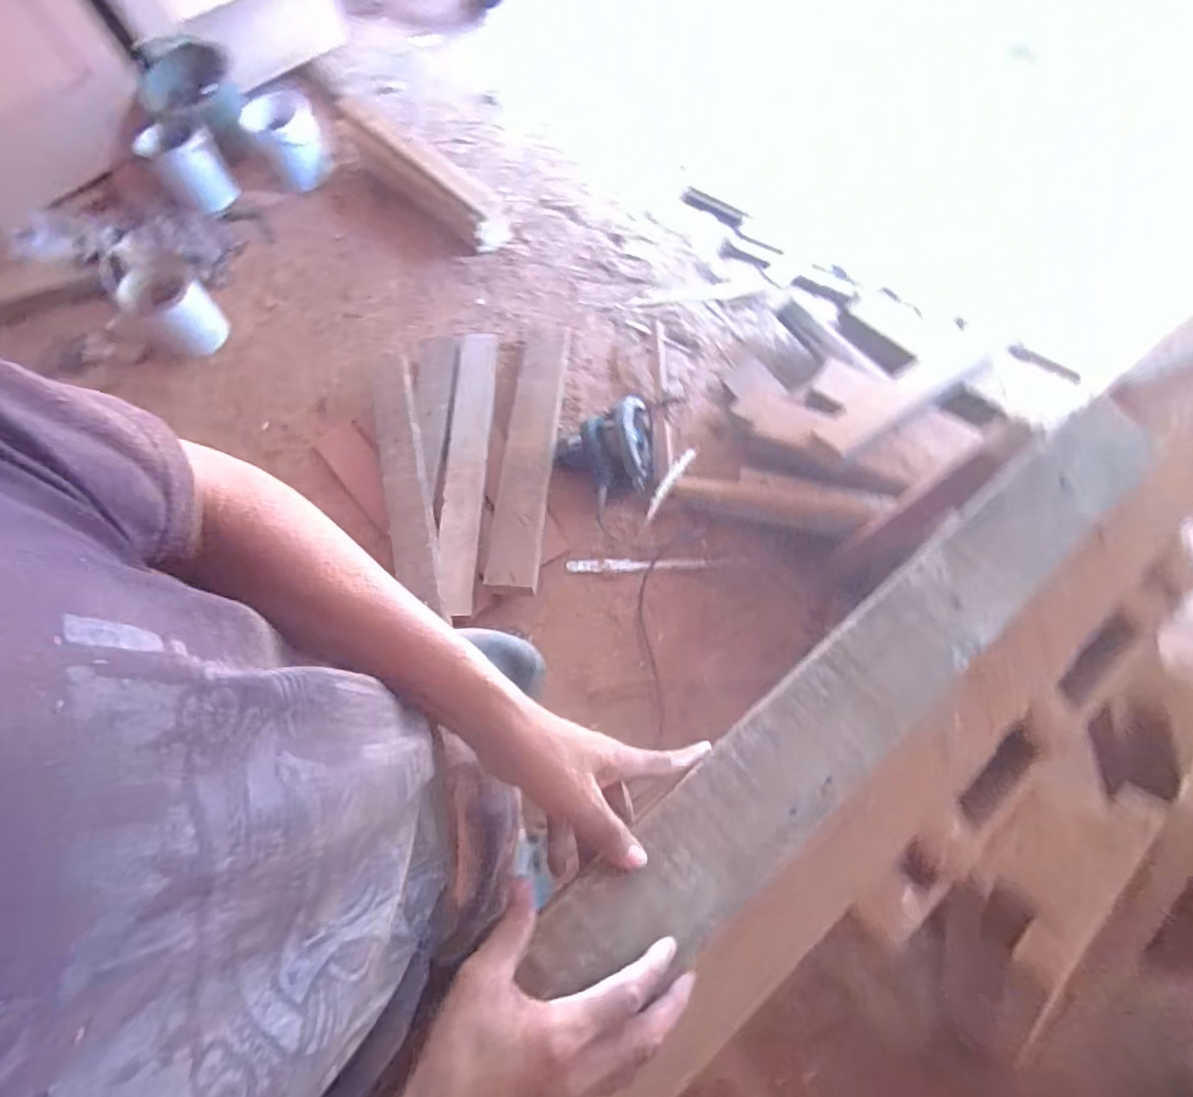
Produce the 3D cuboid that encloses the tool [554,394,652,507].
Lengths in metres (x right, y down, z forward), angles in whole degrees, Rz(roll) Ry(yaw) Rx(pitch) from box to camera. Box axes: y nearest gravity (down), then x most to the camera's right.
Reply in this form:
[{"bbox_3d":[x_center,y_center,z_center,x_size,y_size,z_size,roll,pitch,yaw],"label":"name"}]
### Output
[{"bbox_3d":[0.031,-0.230,1.407,0.245,0.144,0.218,-13,69,-2],"label":"tool"}]

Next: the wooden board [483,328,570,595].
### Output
[{"bbox_3d":[-0.162,-0.242,1.427,0.137,0.057,0.714,3,69,4],"label":"wooden board"}]

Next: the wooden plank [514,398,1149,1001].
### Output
[{"bbox_3d":[0.248,0.085,0.493,0.703,0.025,0.085,-36,71,-18],"label":"wooden plank"}]

